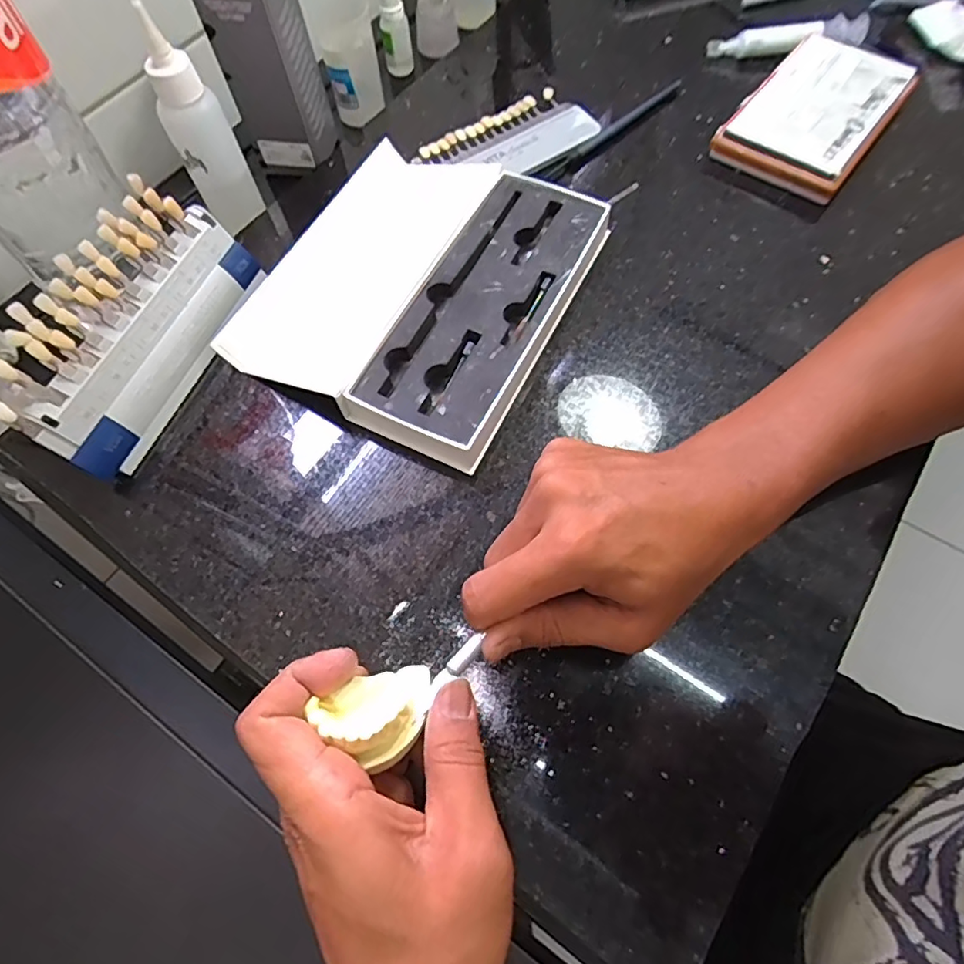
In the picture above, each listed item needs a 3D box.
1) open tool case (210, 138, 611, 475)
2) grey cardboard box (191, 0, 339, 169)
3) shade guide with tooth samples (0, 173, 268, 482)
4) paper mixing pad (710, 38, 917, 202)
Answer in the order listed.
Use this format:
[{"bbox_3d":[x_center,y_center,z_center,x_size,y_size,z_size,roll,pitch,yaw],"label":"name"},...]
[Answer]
[{"bbox_3d":[-0.043,-0.132,0.369,0.190,0.025,0.215,23,68,12],"label":"open tool case"},{"bbox_3d":[-0.158,-0.310,0.420,0.059,0.126,0.061,1,66,4],"label":"grey cardboard box"},{"bbox_3d":[-0.207,-0.092,0.337,0.045,0.082,0.179,20,69,12],"label":"shade guide with tooth samples"},{"bbox_3d":[0.257,-0.286,0.431,0.097,0.025,0.145,34,71,16],"label":"paper mixing pad"}]

